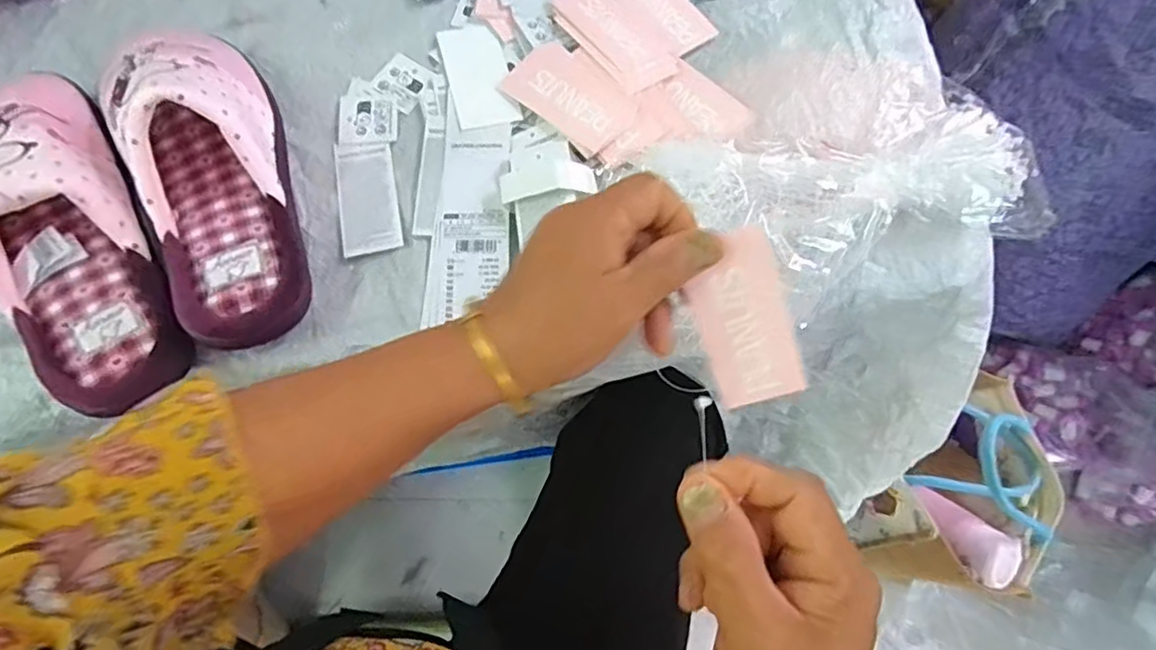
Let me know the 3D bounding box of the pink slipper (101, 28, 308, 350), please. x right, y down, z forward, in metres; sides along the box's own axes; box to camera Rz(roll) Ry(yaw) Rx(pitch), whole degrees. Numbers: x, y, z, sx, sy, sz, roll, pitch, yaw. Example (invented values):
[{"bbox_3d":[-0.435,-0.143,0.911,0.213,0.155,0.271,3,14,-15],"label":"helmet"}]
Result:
[{"bbox_3d":[-0.232,-0.090,0.377,0.091,0.084,0.221,-17,73,-7],"label":"pink slipper"}]

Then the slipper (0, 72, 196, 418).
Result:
[{"bbox_3d":[-0.311,-0.057,0.369,0.089,0.069,0.238,-31,75,-12],"label":"slipper"}]

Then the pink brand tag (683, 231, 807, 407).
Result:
[{"bbox_3d":[0.084,0.000,0.314,0.044,0.004,0.091,-21,110,5],"label":"pink brand tag"}]

